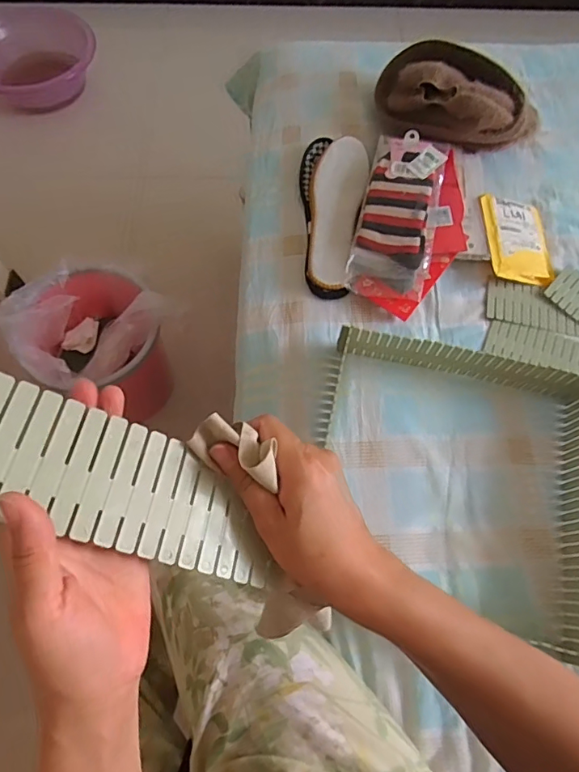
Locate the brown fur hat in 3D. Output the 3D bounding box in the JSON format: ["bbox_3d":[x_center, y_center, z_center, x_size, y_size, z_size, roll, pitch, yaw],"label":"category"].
[{"bbox_3d":[0.239,-0.412,0.719,0.238,0.077,0.120,28,69,10],"label":"brown fur hat"}]

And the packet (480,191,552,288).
[{"bbox_3d":[0.321,-0.206,0.703,0.102,0.019,0.130,4,73,-17],"label":"packet"}]

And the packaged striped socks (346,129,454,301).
[{"bbox_3d":[0.156,-0.237,0.675,0.111,0.030,0.242,13,77,11],"label":"packaged striped socks"}]

